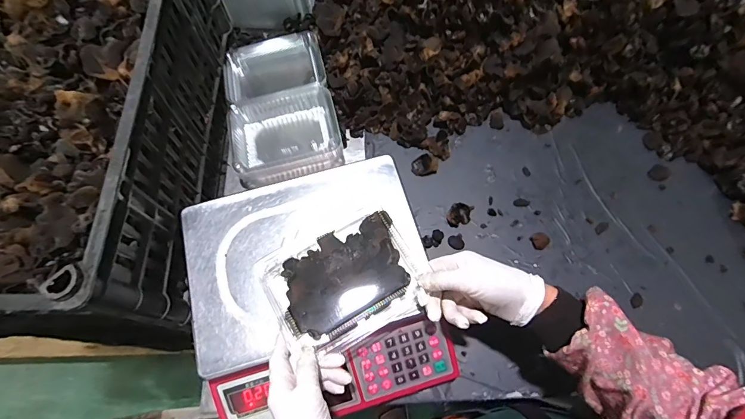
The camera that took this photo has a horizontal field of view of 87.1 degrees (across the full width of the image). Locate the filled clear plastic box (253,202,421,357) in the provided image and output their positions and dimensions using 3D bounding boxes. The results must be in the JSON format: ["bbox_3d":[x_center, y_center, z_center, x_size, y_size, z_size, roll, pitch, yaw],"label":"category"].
[{"bbox_3d":[-0.040,0.080,0.468,0.170,0.058,0.145,-24,70,-9],"label":"filled clear plastic box"}]

